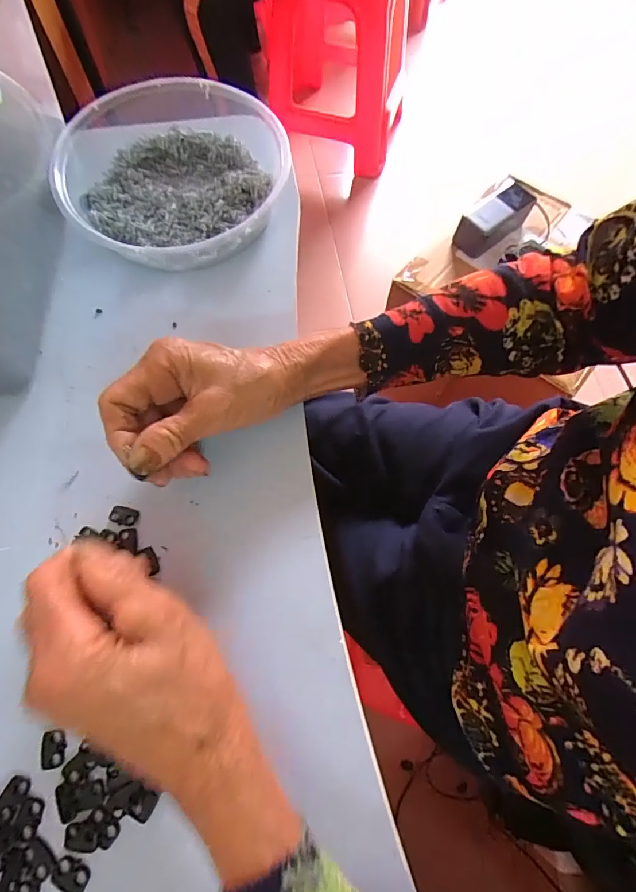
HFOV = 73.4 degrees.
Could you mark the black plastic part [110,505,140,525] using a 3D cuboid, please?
[{"bbox_3d":[-0.130,0.046,0.284,0.018,0.004,0.012,8,67,0],"label":"black plastic part"}]

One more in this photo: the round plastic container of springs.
[{"bbox_3d":[-0.125,-0.236,0.359,0.179,0.047,0.205,-32,72,-15],"label":"round plastic container of springs"}]

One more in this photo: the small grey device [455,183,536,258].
[{"bbox_3d":[0.284,-0.360,0.681,0.137,0.051,0.050,-35,73,-16],"label":"small grey device"}]

